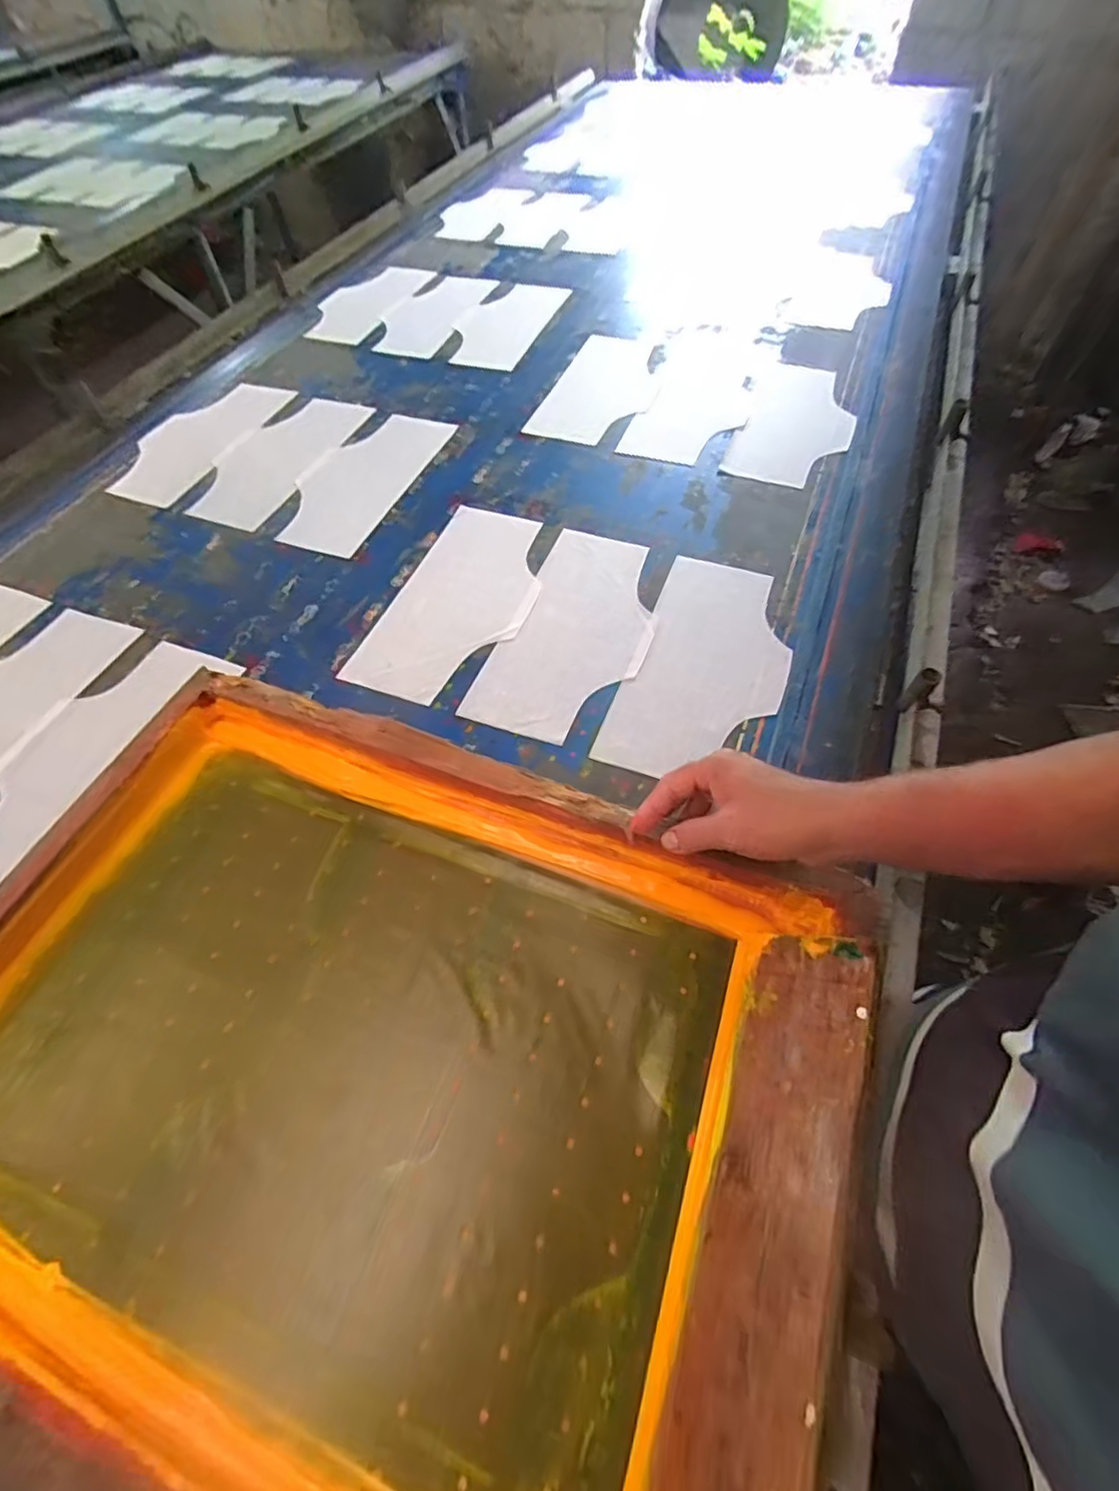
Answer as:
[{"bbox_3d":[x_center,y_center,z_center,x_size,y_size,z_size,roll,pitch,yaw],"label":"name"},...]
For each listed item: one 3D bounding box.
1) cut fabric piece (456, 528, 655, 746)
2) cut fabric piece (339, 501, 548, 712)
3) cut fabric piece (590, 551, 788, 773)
[{"bbox_3d":[0.022,-0.139,0.725,0.163,0.009,0.318,16,58,10],"label":"cut fabric piece"},{"bbox_3d":[-0.117,-0.183,0.762,0.165,0.010,0.322,17,59,11],"label":"cut fabric piece"},{"bbox_3d":[0.169,-0.092,0.689,0.162,0.006,0.324,19,59,12],"label":"cut fabric piece"}]

